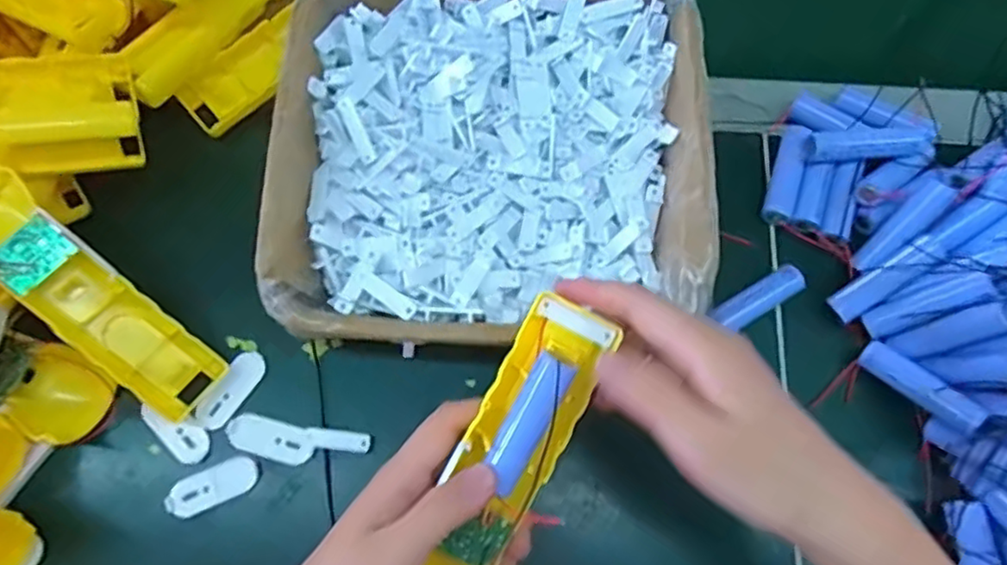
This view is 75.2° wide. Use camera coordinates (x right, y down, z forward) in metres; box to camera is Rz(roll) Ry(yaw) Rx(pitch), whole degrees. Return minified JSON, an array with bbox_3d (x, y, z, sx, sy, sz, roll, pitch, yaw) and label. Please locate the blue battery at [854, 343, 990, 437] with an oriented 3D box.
[{"bbox_3d":[0.229,0.057,0.360,0.017,0.012,0.065,-38,51,-13],"label":"blue battery"}]

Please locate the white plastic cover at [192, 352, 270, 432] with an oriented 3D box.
[{"bbox_3d":[-0.158,0.063,0.381,0.018,0.008,0.049,31,73,9],"label":"white plastic cover"}]

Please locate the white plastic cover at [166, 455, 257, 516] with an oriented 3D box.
[{"bbox_3d":[-0.163,0.114,0.365,0.050,0.004,0.019,-23,73,-9],"label":"white plastic cover"}]

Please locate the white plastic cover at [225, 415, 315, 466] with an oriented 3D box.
[{"bbox_3d":[-0.134,0.090,0.374,0.051,0.004,0.021,15,72,4],"label":"white plastic cover"}]

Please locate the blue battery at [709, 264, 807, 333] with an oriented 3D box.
[{"bbox_3d":[0.152,0.011,0.392,0.060,0.015,0.018,-30,75,-11],"label":"blue battery"}]

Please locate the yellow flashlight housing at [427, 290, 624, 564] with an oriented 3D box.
[{"bbox_3d":[0.001,0.087,0.301,0.041,0.035,0.164,24,98,7],"label":"yellow flashlight housing"}]

